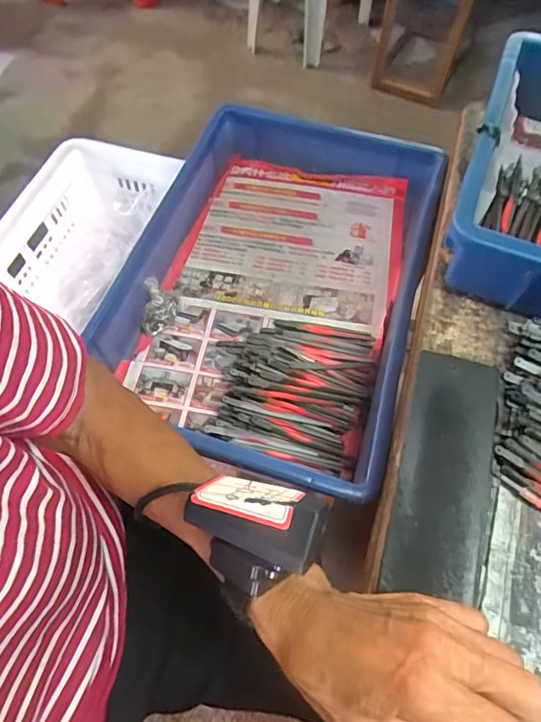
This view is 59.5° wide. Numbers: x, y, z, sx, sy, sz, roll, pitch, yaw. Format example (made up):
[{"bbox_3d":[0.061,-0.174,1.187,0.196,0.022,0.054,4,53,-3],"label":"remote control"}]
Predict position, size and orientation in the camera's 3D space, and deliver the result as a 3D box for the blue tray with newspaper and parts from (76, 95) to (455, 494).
[{"bbox_3d":[0.004,-0.105,0.510,0.290,0.080,0.375,12,62,6],"label":"blue tray with newspaper and parts"}]

